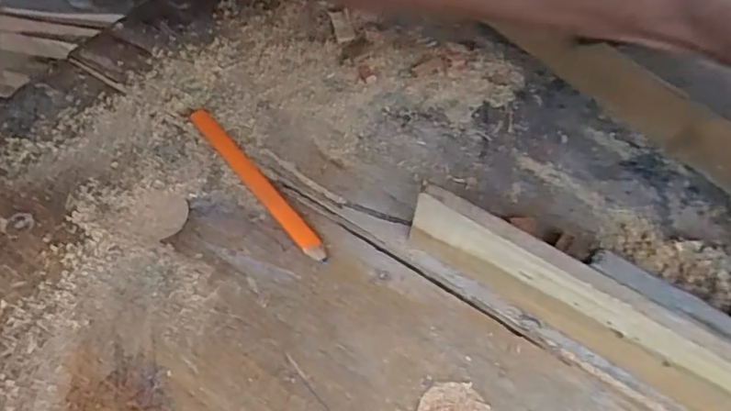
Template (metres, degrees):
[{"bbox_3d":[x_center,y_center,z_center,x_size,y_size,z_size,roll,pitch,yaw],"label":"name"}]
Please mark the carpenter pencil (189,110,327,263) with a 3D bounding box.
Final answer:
[{"bbox_3d":[-0.066,-0.015,0.339,0.013,0.007,0.135,-34,64,-21],"label":"carpenter pencil"}]

